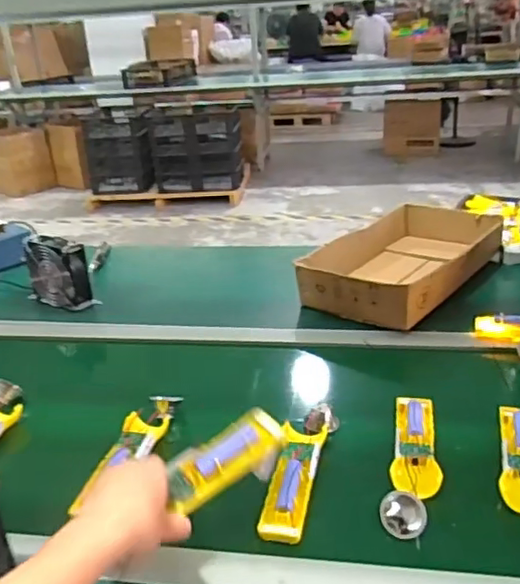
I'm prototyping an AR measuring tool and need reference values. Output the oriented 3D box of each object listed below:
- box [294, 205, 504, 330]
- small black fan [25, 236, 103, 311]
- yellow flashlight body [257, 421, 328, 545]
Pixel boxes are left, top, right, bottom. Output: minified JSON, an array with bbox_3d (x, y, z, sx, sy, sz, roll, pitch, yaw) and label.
[{"bbox_3d":[0.268,-0.065,1.142,0.254,0.075,0.409,15,33,35],"label":"box"},{"bbox_3d":[-0.363,-0.035,1.104,0.130,0.121,0.063,14,32,33],"label":"small black fan"},{"bbox_3d":[0.038,0.201,0.669,0.049,0.032,0.158,2,27,14],"label":"yellow flashlight body"}]

